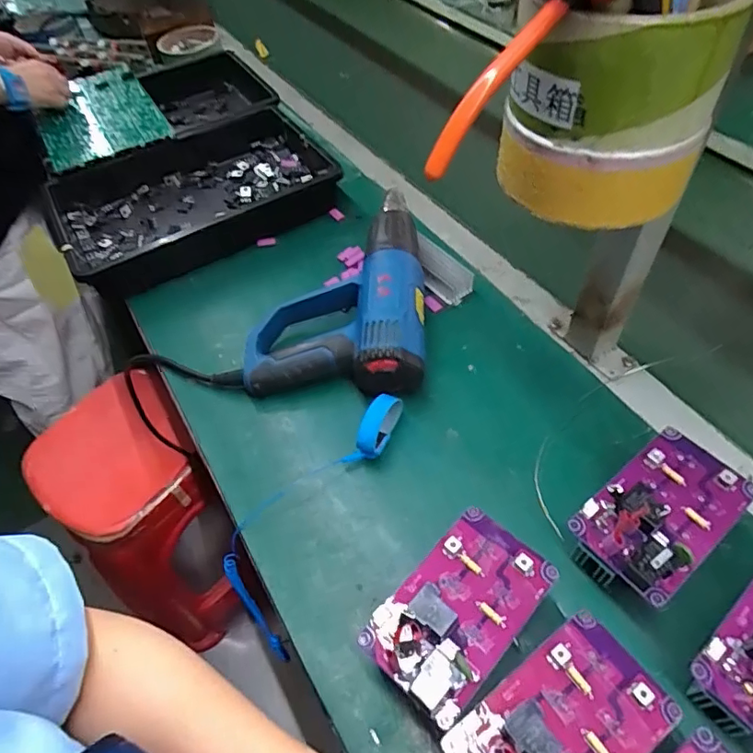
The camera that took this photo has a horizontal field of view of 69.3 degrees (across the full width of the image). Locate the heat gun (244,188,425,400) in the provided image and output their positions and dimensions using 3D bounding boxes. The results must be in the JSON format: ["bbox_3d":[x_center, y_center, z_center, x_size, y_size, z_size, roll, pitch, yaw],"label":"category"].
[{"bbox_3d":[-0.042,-0.102,0.635,0.198,0.093,0.261,3,53,7],"label":"heat gun"}]

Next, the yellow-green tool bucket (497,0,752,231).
[{"bbox_3d":[0.144,-0.173,0.340,0.125,0.118,0.101,11,55,12],"label":"yellow-green tool bucket"}]

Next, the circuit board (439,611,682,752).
[{"bbox_3d":[0.119,0.223,0.346,0.142,0.020,0.083,-32,57,-19],"label":"circuit board"}]

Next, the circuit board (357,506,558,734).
[{"bbox_3d":[0.062,0.165,0.397,0.079,0.028,0.140,36,63,27],"label":"circuit board"}]

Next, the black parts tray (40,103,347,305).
[{"bbox_3d":[-0.257,-0.258,0.787,0.374,0.066,0.241,-28,56,-16],"label":"black parts tray"}]

